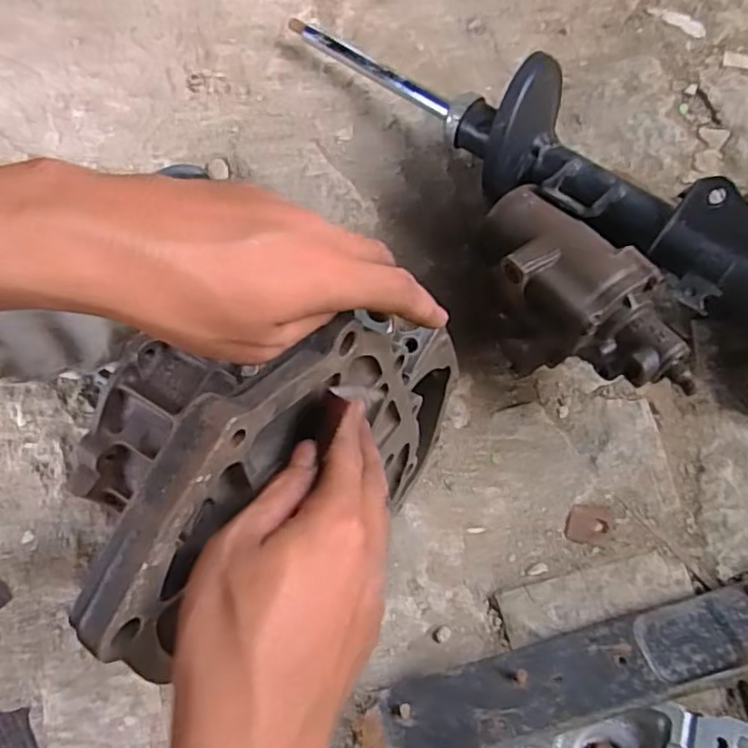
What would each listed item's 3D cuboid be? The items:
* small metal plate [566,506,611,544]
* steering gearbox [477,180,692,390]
[{"bbox_3d":[0.213,0.150,0.626,0.042,0.004,0.036,0,77,9],"label":"small metal plate"},{"bbox_3d":[0.181,-0.058,0.598,0.230,0.137,0.116,44,80,10],"label":"steering gearbox"}]

